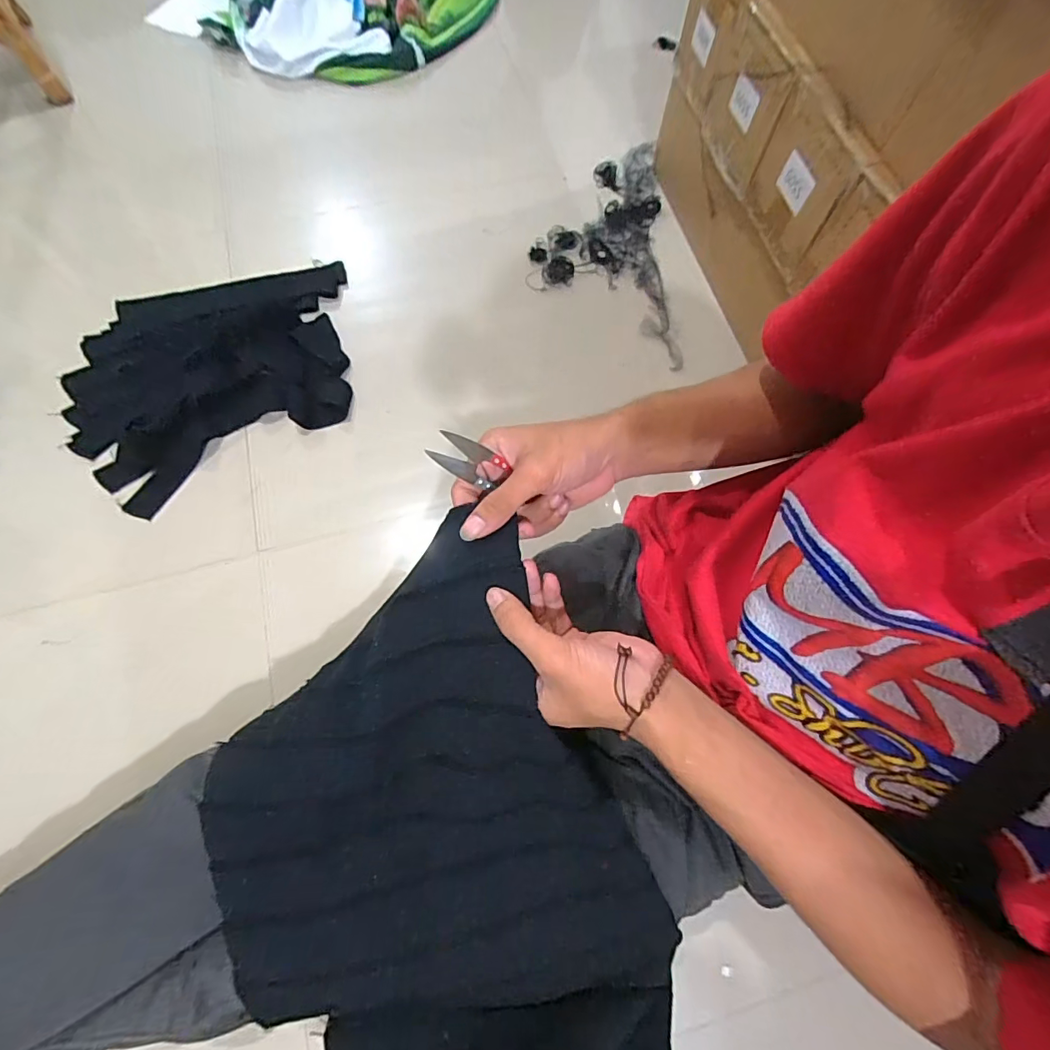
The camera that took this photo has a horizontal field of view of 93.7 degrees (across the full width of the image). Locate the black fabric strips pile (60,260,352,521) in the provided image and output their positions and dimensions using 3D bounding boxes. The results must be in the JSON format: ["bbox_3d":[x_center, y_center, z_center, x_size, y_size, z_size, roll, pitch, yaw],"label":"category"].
[{"bbox_3d":[-0.451,-0.252,0.728,0.435,0.036,0.367,-31,73,-12],"label":"black fabric strips pile"}]

